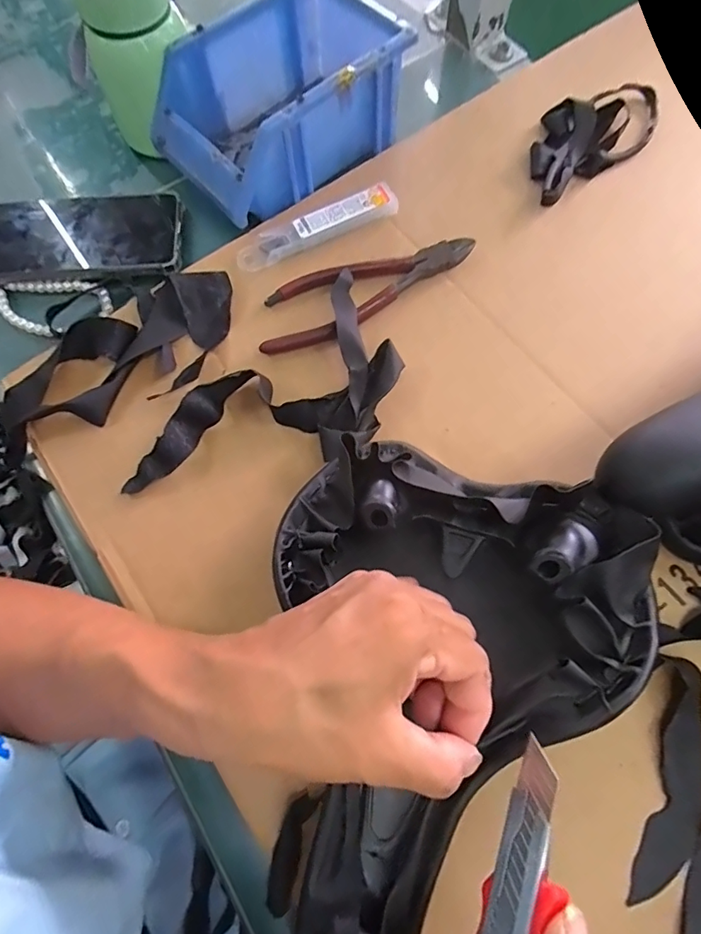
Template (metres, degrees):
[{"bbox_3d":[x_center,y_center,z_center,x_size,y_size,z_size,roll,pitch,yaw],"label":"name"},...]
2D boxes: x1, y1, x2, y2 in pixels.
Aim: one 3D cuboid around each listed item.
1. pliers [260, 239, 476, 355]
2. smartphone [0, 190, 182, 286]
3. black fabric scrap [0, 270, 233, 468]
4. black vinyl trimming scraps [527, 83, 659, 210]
[{"bbox_3d":[0.010,-0.129,0.341,0.166,0.010,0.051,-24,72,-7],"label":"pliers"},{"bbox_3d":[-0.213,-0.176,0.366,0.163,0.010,0.078,-4,71,0],"label":"smartphone"},{"bbox_3d":[-0.157,-0.075,0.324,0.175,0.019,0.080,-29,73,-9],"label":"black fabric scrap"},{"bbox_3d":[0.188,-0.265,0.379,0.141,0.018,0.068,-34,74,-10],"label":"black vinyl trimming scraps"}]

